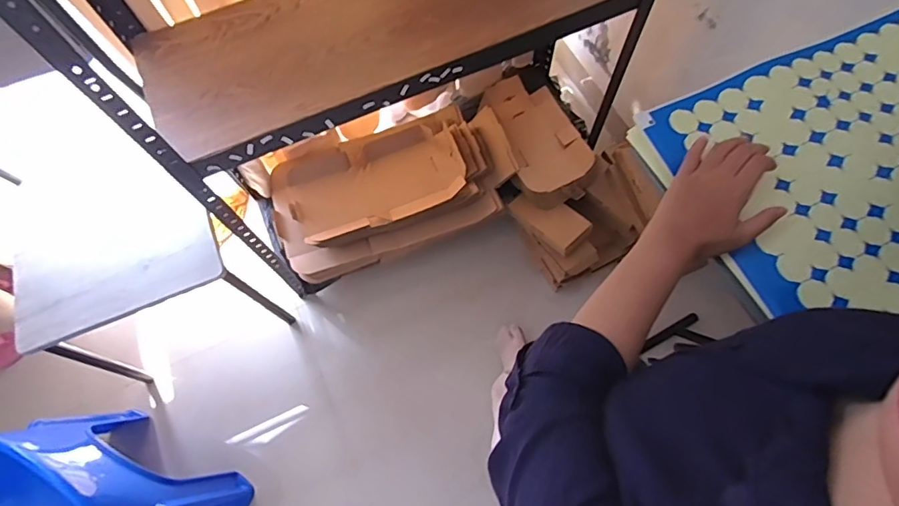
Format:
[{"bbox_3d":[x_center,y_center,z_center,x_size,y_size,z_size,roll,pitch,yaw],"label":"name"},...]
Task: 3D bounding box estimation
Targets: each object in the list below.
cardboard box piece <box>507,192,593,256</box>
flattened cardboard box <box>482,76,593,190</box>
[{"bbox_3d":[0.256,-0.090,1.267,0.193,0.028,0.103,40,75,17],"label":"cardboard box piece"},{"bbox_3d":[0.232,-0.324,1.332,0.198,0.034,0.362,-22,68,-6],"label":"flattened cardboard box"}]

